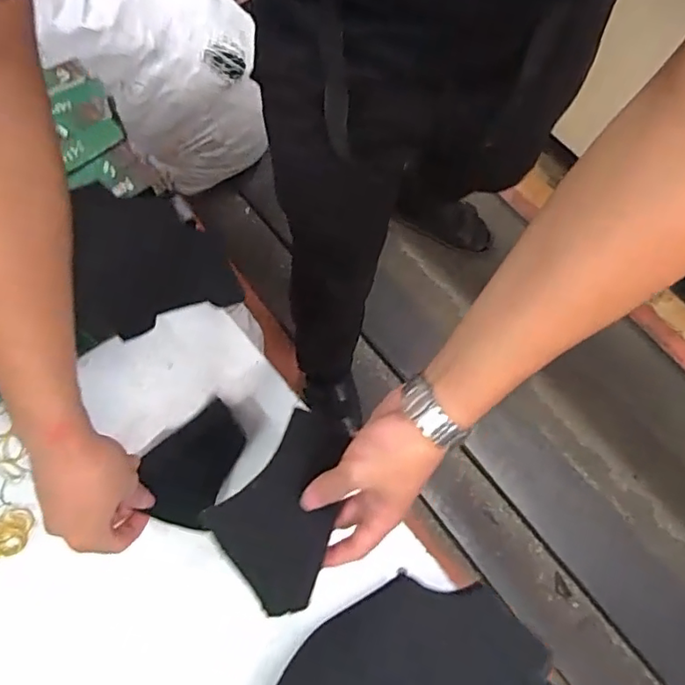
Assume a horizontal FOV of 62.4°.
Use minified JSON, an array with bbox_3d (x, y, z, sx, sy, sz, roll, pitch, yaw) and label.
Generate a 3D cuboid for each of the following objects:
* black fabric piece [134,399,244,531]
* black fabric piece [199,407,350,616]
[{"bbox_3d":[-0.147,0.113,0.547,0.081,0.014,0.118,19,68,5],"label":"black fabric piece"},{"bbox_3d":[-0.037,0.131,0.454,0.098,0.009,0.137,39,67,8],"label":"black fabric piece"}]

